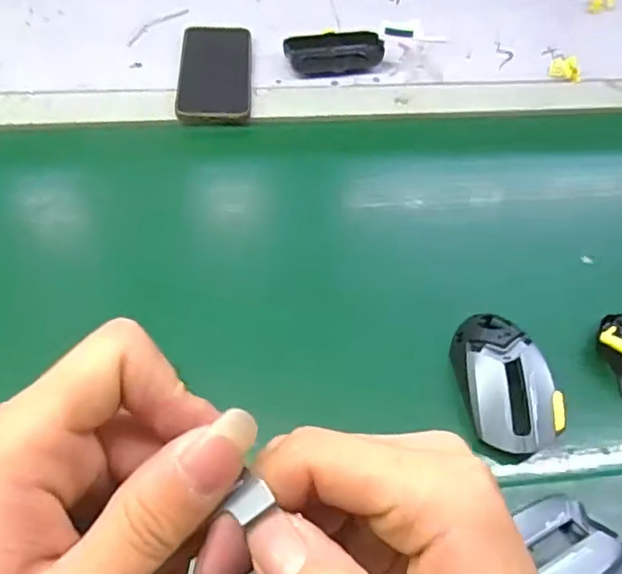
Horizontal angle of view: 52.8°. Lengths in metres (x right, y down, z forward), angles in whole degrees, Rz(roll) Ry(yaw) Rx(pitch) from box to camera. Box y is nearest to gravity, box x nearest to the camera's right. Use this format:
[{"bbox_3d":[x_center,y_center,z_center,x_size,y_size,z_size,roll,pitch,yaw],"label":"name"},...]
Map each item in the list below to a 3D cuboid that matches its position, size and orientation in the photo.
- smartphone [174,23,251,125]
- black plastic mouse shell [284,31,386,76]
[{"bbox_3d":[-0.104,-0.236,0.686,0.077,0.016,0.153,1,53,-4],"label":"smartphone"},{"bbox_3d":[0.028,-0.265,0.713,0.108,0.025,0.050,-11,55,-12],"label":"black plastic mouse shell"}]

